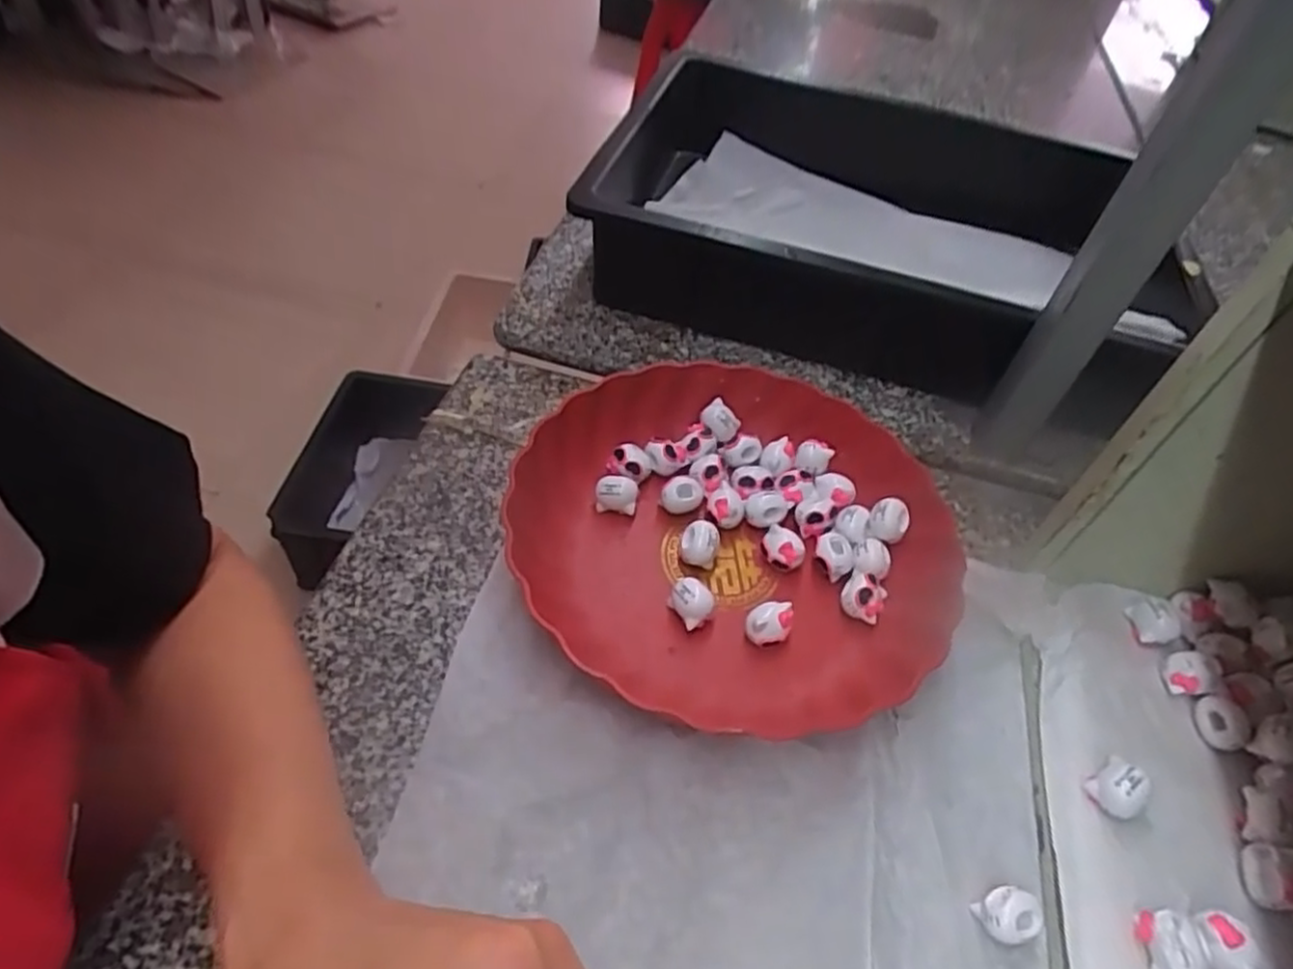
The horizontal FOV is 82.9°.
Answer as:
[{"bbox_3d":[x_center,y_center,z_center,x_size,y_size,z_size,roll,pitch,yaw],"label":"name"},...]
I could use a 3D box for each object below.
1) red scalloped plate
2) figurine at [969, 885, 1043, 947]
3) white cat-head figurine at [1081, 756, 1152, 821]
[{"bbox_3d":[0.055,0.021,0.421,0.237,0.041,0.226,4,49,-4],"label":"red scalloped plate"},{"bbox_3d":[0.157,0.188,0.318,0.025,0.021,0.020,-3,50,-10],"label":"figurine"},{"bbox_3d":[0.218,0.141,0.339,0.021,0.024,0.024,-15,53,-19],"label":"white cat-head figurine"}]

